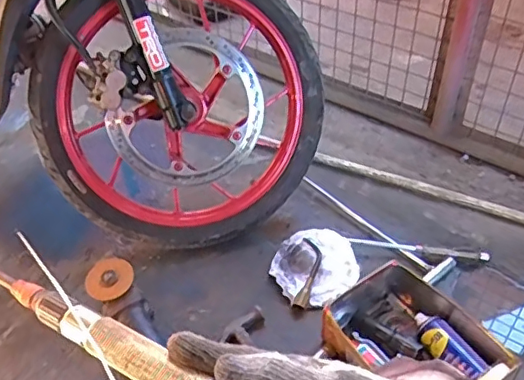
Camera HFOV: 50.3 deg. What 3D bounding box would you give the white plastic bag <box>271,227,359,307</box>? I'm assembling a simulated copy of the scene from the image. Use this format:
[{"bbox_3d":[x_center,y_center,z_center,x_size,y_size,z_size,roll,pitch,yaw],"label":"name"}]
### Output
[{"bbox_3d":[0.101,0.139,1.061,0.159,0.031,0.161,2,43,8],"label":"white plastic bag"}]

